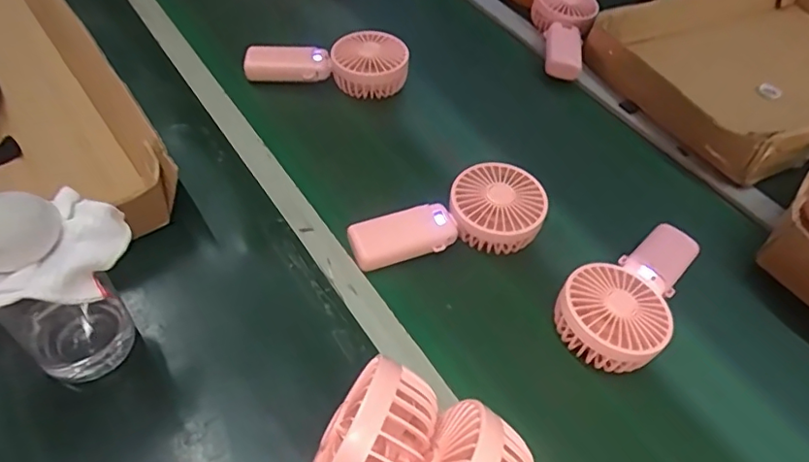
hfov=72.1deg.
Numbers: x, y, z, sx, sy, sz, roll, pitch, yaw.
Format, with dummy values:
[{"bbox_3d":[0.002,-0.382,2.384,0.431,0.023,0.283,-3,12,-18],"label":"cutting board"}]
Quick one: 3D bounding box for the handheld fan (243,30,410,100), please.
[{"bbox_3d":[-0.092,-0.202,0.669,0.190,0.052,0.071,5,52,-3],"label":"handheld fan"}]

